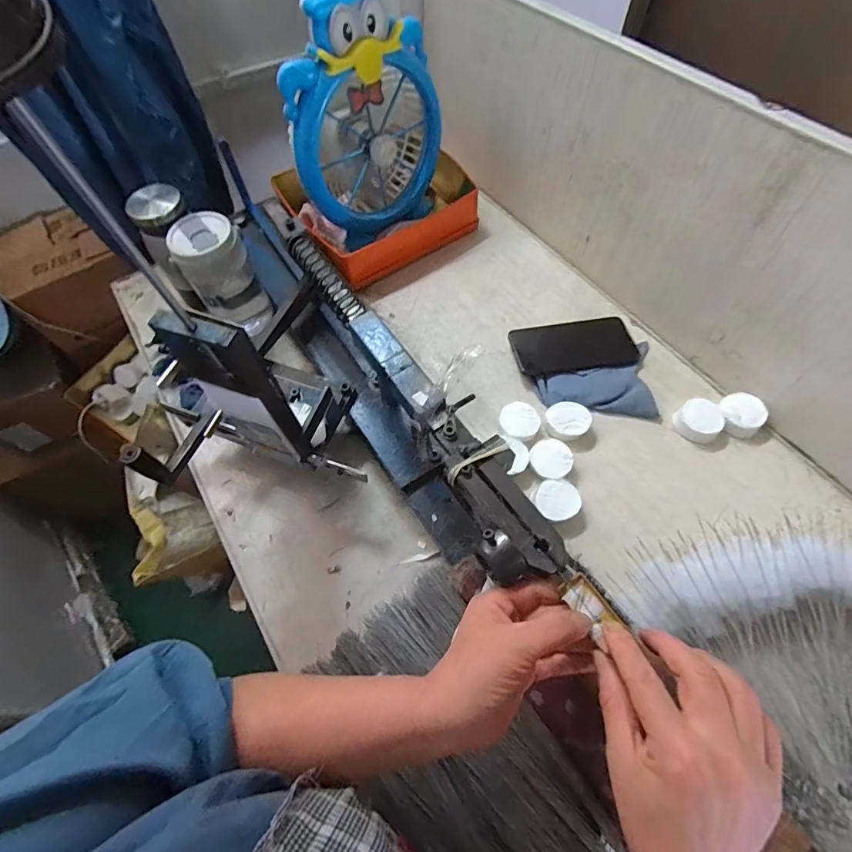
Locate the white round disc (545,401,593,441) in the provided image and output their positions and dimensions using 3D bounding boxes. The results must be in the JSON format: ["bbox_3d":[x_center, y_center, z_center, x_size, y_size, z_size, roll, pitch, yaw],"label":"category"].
[{"bbox_3d":[0.169,-0.006,0.528,0.049,0.025,0.045,-1,62,1],"label":"white round disc"}]

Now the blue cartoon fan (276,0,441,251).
[{"bbox_3d":[-0.081,-0.413,0.601,0.226,0.273,0.088,-40,68,-18],"label":"blue cartoon fan"}]

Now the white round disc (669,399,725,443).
[{"bbox_3d":[0.325,-0.008,0.525,0.048,0.022,0.050,-1,62,1],"label":"white round disc"}]

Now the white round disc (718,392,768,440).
[{"bbox_3d":[0.373,-0.014,0.523,0.047,0.022,0.053,22,65,13],"label":"white round disc"}]

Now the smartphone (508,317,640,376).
[{"bbox_3d":[0.194,-0.108,0.586,0.159,0.009,0.085,-7,57,-8],"label":"smartphone"}]

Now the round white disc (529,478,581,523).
[{"bbox_3d":[0.142,0.084,0.486,0.051,0.028,0.046,-25,64,-11],"label":"round white disc"}]

